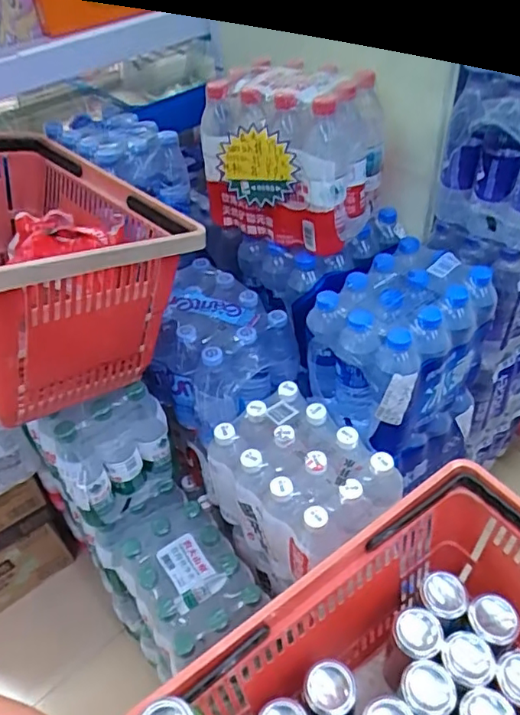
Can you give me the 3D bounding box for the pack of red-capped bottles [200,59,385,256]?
[{"bbox_3d":[0.050,-0.318,0.864,0.249,0.224,0.184,21,50,24],"label":"pack of red-capped bottles"}]

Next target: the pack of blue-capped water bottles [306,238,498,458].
[{"bbox_3d":[0.220,-0.020,0.879,0.196,0.219,0.253,30,54,30],"label":"pack of blue-capped water bottles"}]

